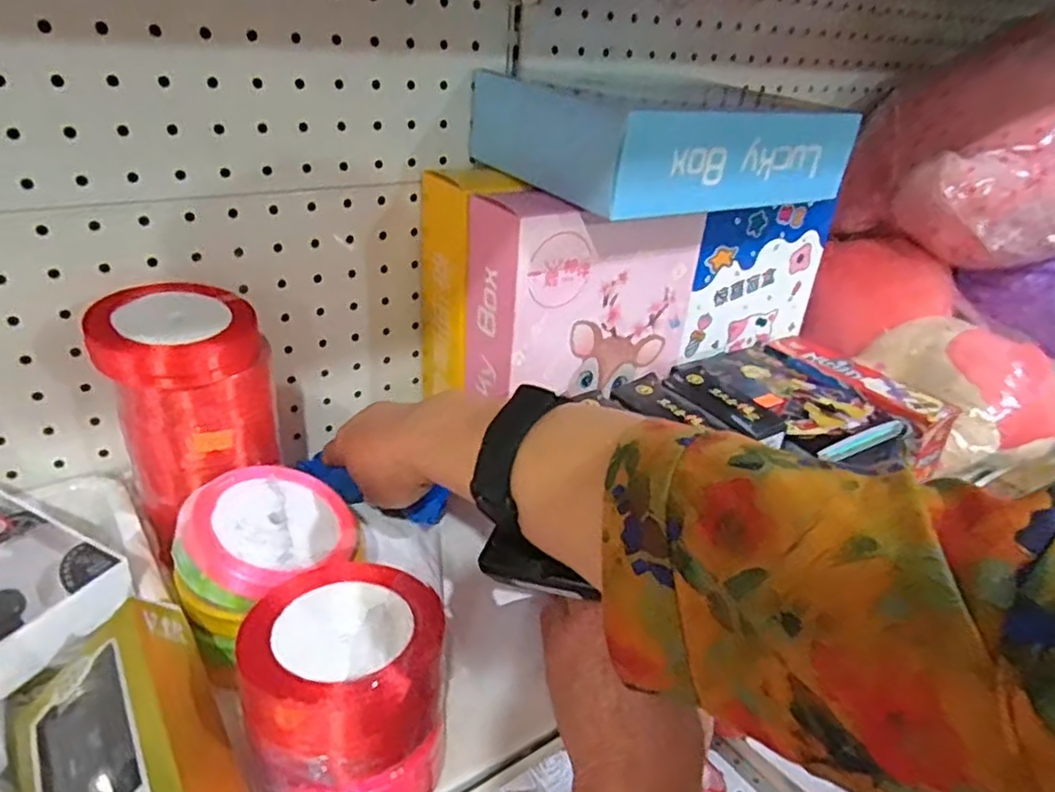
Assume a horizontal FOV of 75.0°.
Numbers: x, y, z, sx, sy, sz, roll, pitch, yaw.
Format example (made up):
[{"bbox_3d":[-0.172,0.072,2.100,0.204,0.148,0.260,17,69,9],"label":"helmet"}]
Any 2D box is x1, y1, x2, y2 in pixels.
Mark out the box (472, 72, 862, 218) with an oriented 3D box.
[{"bbox_3d":[0.094,-0.182,0.487,0.211,0.057,0.162,-14,33,-30],"label":"box"}]

